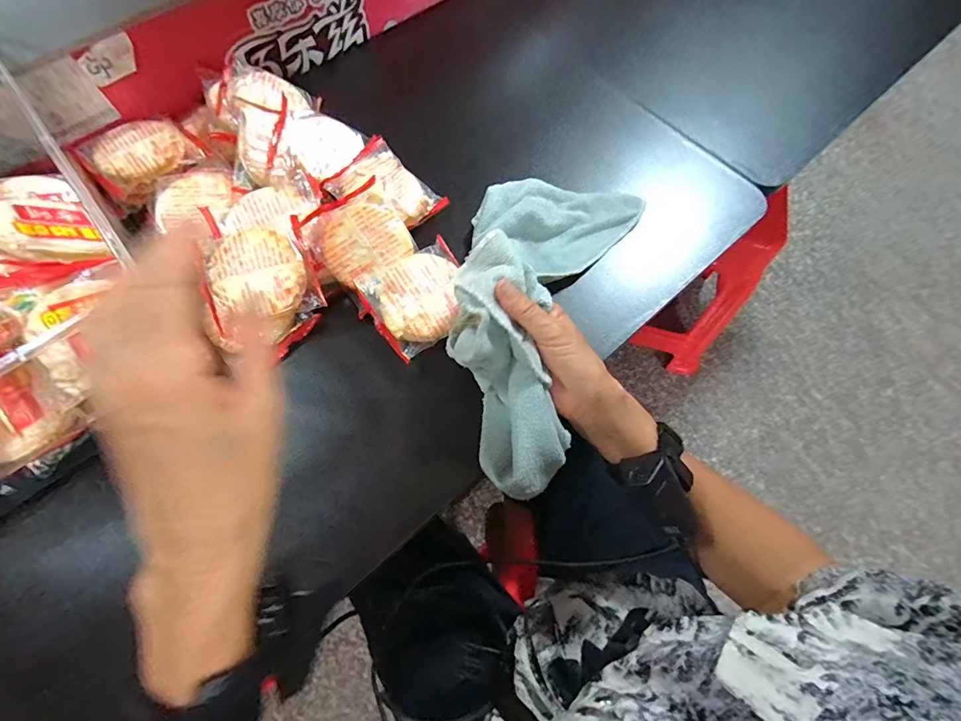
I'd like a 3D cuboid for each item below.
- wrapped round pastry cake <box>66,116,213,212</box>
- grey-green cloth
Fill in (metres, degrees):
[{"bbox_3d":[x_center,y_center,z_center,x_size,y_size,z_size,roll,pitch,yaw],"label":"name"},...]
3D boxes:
[{"bbox_3d":[-0.343,-0.210,0.441,0.101,0.024,0.088,-40,75,-15],"label":"wrapped round pastry cake"},{"bbox_3d":[0.042,-0.058,0.378,0.142,0.096,0.306,21,61,6],"label":"grey-green cloth"}]

